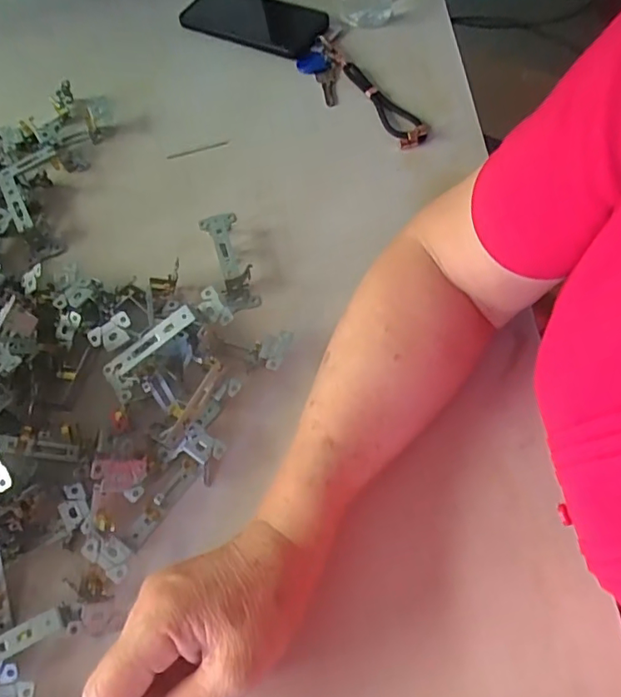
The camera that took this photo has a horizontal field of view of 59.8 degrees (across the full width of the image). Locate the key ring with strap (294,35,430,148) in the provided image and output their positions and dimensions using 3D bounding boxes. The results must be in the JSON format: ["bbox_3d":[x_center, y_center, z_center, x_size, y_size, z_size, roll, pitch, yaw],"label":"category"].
[{"bbox_3d":[0.049,-0.264,0.558,0.050,0.017,0.184,-30,65,-11],"label":"key ring with strap"}]

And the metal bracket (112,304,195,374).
[{"bbox_3d":[-0.111,-0.005,0.378,0.068,0.010,0.012,-37,66,3],"label":"metal bracket"}]

